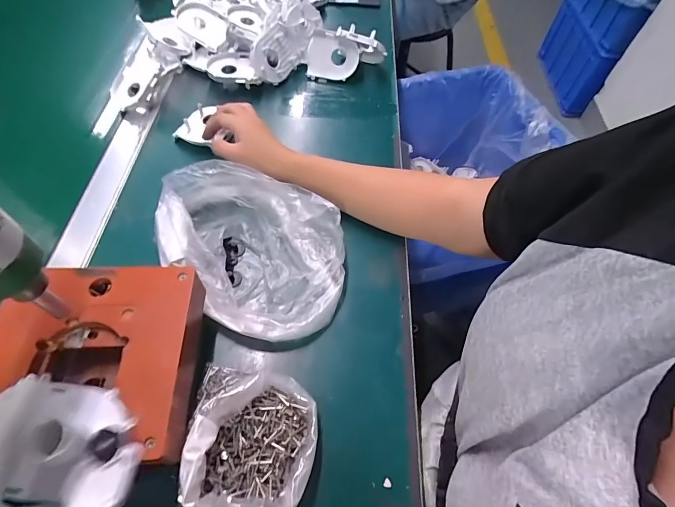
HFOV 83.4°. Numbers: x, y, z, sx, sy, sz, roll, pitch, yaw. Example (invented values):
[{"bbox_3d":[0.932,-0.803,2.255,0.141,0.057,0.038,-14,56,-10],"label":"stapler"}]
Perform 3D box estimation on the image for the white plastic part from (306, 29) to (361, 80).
[{"bbox_3d":[-0.007,-0.311,0.600,0.080,0.063,0.020,14,29,7],"label":"white plastic part"}]

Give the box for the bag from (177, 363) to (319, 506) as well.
[{"bbox_3d":[-0.066,0.158,0.304,0.102,0.049,0.148,-4,58,-6],"label":"bag"}]

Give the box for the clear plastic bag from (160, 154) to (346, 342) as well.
[{"bbox_3d":[-0.094,-0.010,0.404,0.223,0.053,0.161,30,61,14],"label":"clear plastic bag"}]

